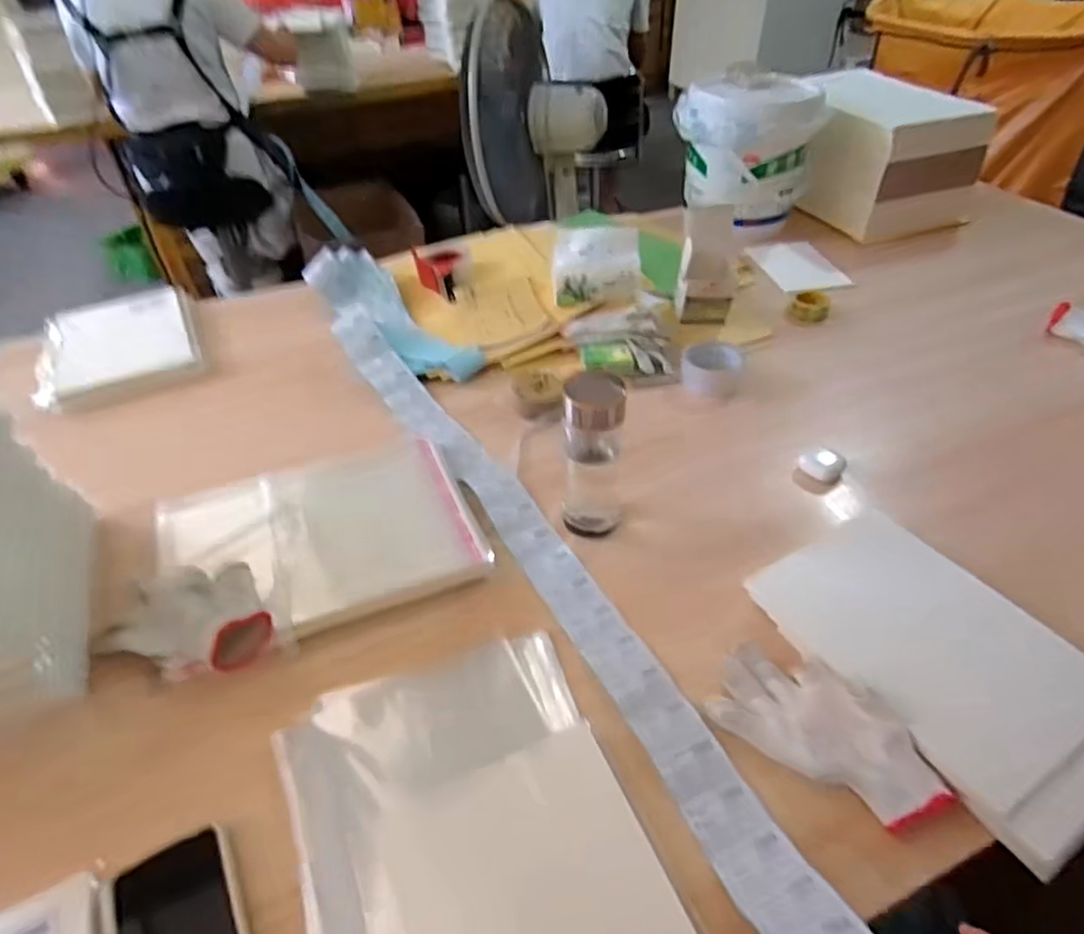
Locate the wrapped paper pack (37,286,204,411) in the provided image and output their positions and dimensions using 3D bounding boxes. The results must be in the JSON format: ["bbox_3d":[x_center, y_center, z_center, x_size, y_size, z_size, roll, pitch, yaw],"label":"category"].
[{"bbox_3d":[-0.684,-0.205,1.064,0.218,0.029,0.320,-20,45,-19],"label":"wrapped paper pack"}]

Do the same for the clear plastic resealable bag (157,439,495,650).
[{"bbox_3d":[-0.242,0.074,0.724,0.316,0.029,0.237,-19,45,-18],"label":"clear plastic resealable bag"}]

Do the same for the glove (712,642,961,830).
[{"bbox_3d":[0.240,0.214,0.548,0.187,0.045,0.090,26,49,28],"label":"glove"}]

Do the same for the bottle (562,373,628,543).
[{"bbox_3d":[0.054,-0.011,0.697,0.065,0.187,0.052,-4,42,-2],"label":"bottle"}]

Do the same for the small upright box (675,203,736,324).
[{"bbox_3d":[0.265,-0.318,1.055,0.095,0.167,0.097,6,43,9],"label":"small upright box"}]

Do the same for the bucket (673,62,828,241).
[{"bbox_3d":[0.401,-0.628,1.314,0.215,0.259,0.215,-1,42,1],"label":"bucket"}]

